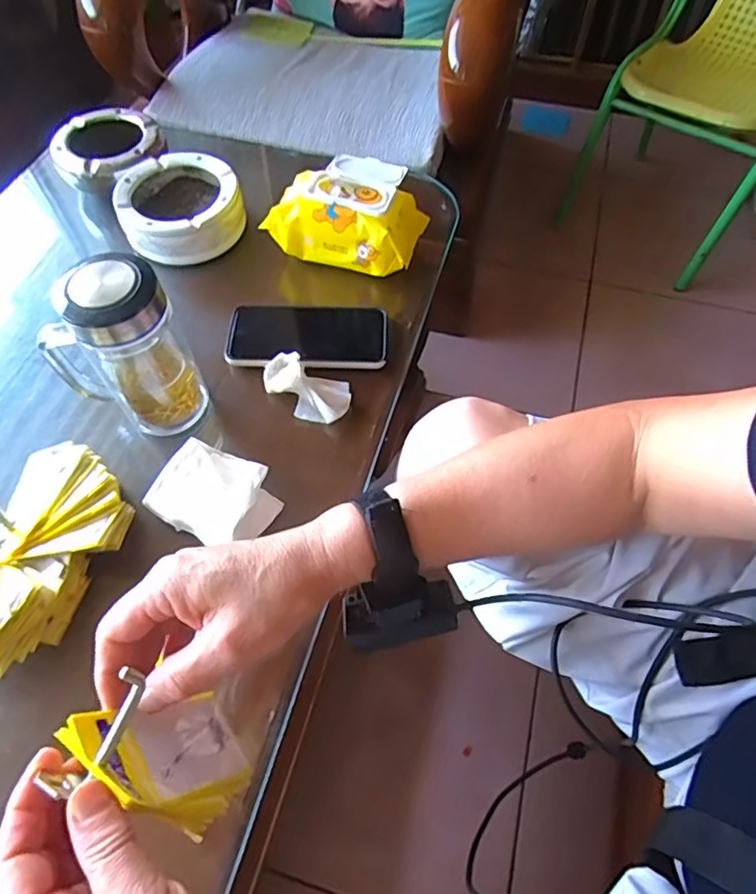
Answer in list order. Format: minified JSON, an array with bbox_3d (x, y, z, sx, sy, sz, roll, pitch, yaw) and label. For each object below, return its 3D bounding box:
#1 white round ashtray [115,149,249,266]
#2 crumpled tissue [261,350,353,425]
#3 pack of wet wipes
[{"bbox_3d":[-0.234,-0.287,0.672,0.137,0.049,0.138,0,59,0],"label":"white round ashtray"},{"bbox_3d":[-0.073,-0.060,0.556,0.092,0.027,0.051,21,61,12],"label":"crumpled tissue"},{"bbox_3d":[-0.028,-0.278,0.650,0.159,0.064,0.130,14,60,8],"label":"pack of wet wipes"}]

